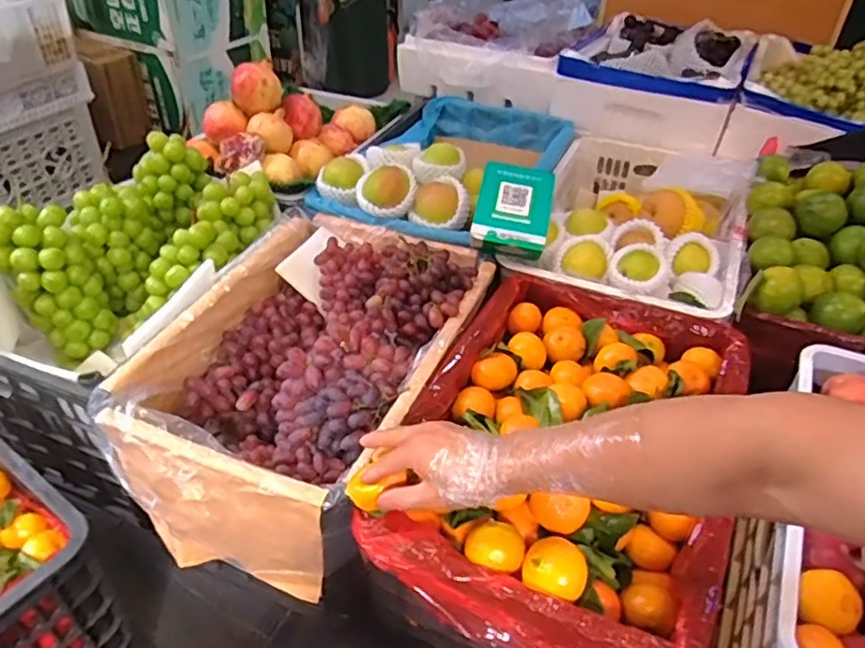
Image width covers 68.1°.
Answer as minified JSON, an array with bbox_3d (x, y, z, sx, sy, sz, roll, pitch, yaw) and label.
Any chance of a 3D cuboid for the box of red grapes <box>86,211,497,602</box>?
[{"bbox_3d":[-0.164,0.052,0.866,0.348,0.171,0.529,17,41,17],"label":"box of red grapes"}]

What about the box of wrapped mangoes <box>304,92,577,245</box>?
[{"bbox_3d":[0.050,-0.321,1.243,0.321,0.129,0.586,18,41,18],"label":"box of wrapped mangoes"}]

